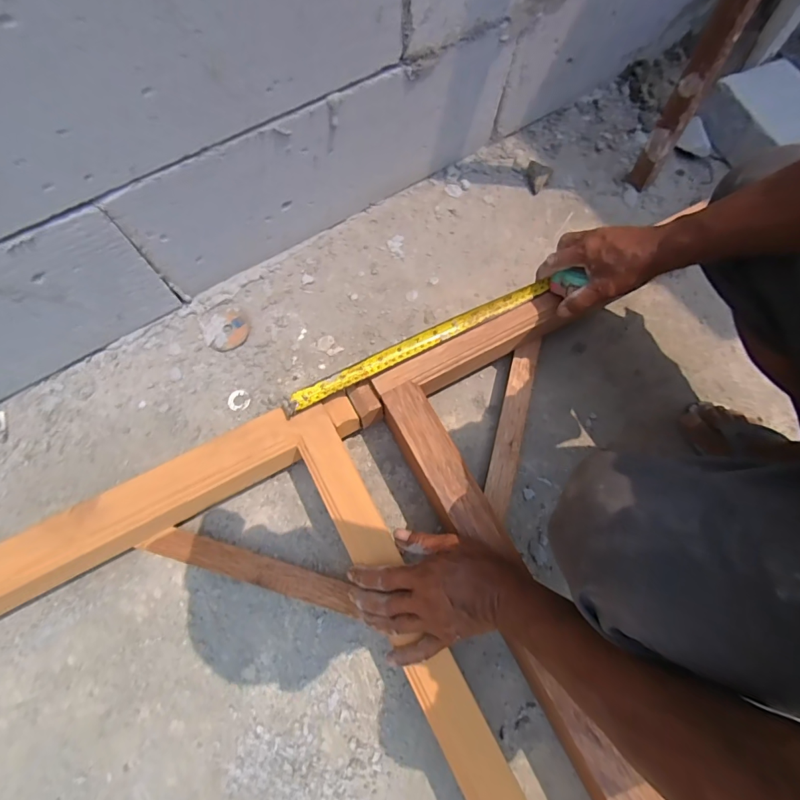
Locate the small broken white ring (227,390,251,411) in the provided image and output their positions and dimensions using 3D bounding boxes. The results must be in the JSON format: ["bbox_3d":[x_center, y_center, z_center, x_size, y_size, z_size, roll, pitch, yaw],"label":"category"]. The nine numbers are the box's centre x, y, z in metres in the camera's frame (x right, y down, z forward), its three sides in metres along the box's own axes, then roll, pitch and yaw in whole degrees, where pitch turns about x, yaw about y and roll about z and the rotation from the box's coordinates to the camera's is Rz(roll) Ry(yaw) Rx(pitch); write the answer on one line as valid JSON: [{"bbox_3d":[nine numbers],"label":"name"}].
[{"bbox_3d":[-0.232,0.000,0.590,0.031,0.004,0.029,1,72,-2],"label":"small broken white ring"}]

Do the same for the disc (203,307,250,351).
[{"bbox_3d":[-0.261,-0.108,0.616,0.064,0.004,0.068,0,78,0],"label":"disc"}]

